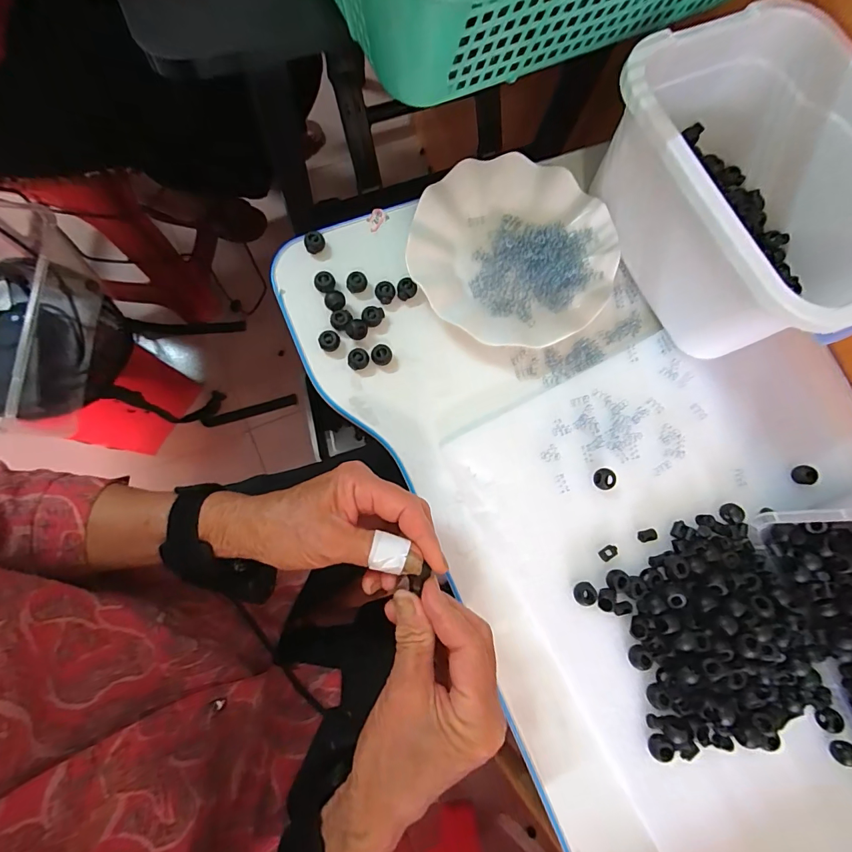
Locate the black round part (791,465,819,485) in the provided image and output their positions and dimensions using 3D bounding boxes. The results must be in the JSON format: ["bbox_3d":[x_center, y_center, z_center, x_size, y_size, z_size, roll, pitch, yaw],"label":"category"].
[{"bbox_3d":[0.343,0.045,0.378,0.017,0.011,0.017,0,80,-1],"label":"black round part"}]

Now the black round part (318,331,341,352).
[{"bbox_3d":[-0.083,-0.073,0.359,0.018,0.014,0.014,-32,82,-6],"label":"black round part"}]

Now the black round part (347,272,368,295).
[{"bbox_3d":[-0.061,-0.127,0.371,0.019,0.012,0.013,-31,82,-6],"label":"black round part"}]

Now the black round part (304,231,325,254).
[{"bbox_3d":[-0.100,-0.165,0.376,0.016,0.017,0.014,-3,80,-1],"label":"black round part"}]

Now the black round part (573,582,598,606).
[{"bbox_3d":[0.128,0.136,0.336,0.017,0.007,0.018,0,80,-1],"label":"black round part"}]

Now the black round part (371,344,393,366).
[{"bbox_3d":[-0.038,-0.061,0.362,0.018,0.014,0.017,0,80,-1],"label":"black round part"}]

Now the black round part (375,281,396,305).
[{"bbox_3d":[-0.036,-0.118,0.371,0.018,0.017,0.014,-12,80,-3],"label":"black round part"}]

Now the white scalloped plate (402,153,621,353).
[{"bbox_3d":[0.080,-0.161,0.379,0.179,0.021,0.176,0,80,-1],"label":"white scalloped plate"}]

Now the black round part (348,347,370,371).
[{"bbox_3d":[-0.058,-0.057,0.359,0.017,0.011,0.017,0,80,-1],"label":"black round part"}]

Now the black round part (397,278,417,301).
[{"bbox_3d":[-0.017,-0.122,0.373,0.018,0.019,0.015,-2,80,-1],"label":"black round part"}]

